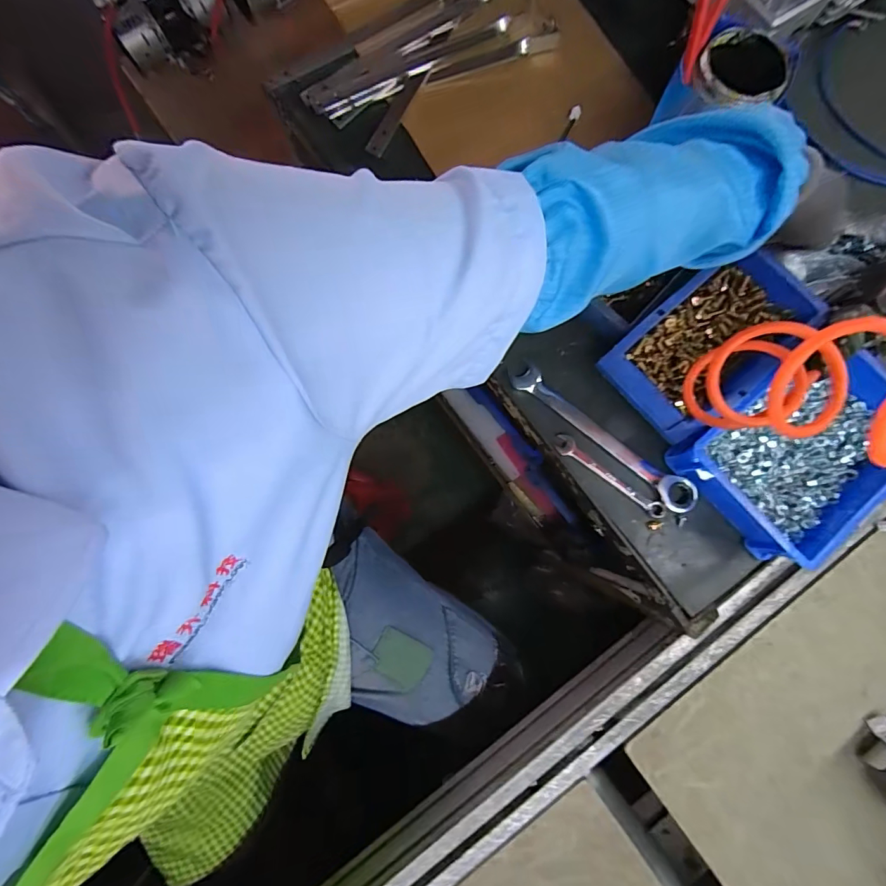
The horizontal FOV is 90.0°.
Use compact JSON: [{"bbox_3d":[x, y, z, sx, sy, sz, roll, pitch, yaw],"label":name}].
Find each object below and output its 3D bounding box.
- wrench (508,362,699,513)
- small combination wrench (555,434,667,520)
[{"bbox_3d":[0.165,-0.009,0.458,0.221,0.019,0.032,40,82,5],"label":"wrench"},{"bbox_3d":[0.171,0.035,0.456,0.128,0.007,0.020,36,82,5],"label":"small combination wrench"}]

